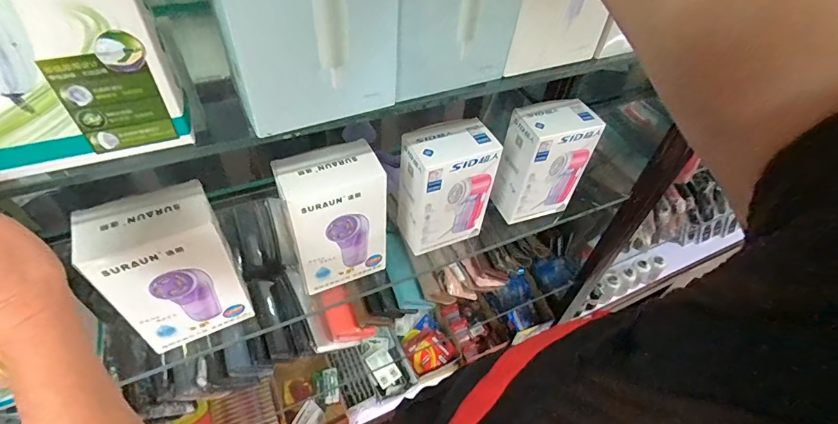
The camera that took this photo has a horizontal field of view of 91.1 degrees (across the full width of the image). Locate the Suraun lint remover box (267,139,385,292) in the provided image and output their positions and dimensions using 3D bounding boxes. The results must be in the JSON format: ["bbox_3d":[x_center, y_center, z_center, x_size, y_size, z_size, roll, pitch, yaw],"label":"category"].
[{"bbox_3d":[-0.109,0.010,0.537,0.119,0.184,0.072,-17,52,-20],"label":"Suraun lint remover box"}]

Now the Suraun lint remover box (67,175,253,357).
[{"bbox_3d":[-0.275,0.067,0.465,0.118,0.187,0.067,-21,53,-23],"label":"Suraun lint remover box"}]

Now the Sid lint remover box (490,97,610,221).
[{"bbox_3d":[0.199,-0.078,0.659,0.119,0.179,0.075,-15,51,-18],"label":"Sid lint remover box"}]

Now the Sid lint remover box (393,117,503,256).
[{"bbox_3d":[0.037,-0.033,0.599,0.122,0.176,0.076,-17,52,-20],"label":"Sid lint remover box"}]

